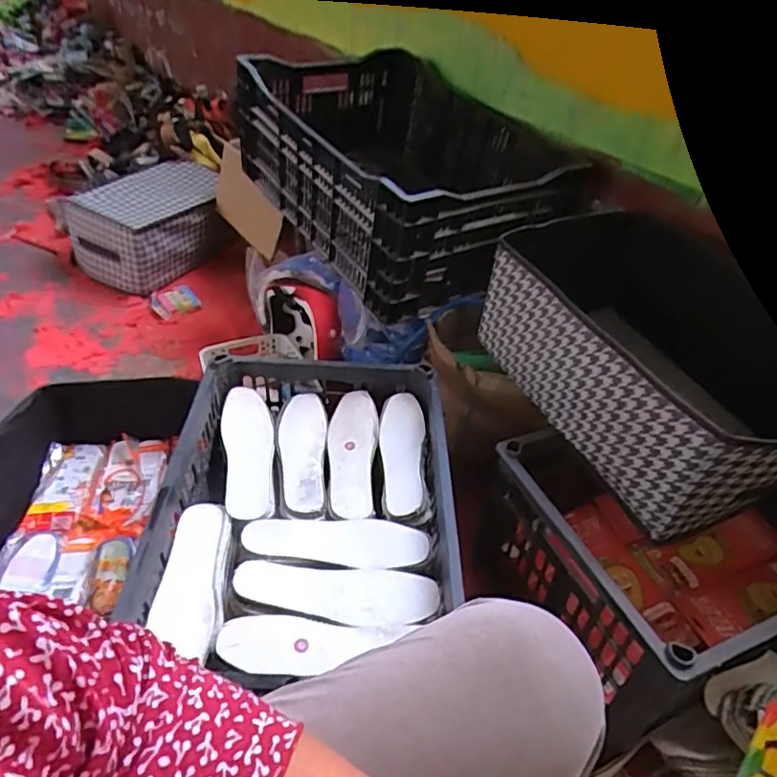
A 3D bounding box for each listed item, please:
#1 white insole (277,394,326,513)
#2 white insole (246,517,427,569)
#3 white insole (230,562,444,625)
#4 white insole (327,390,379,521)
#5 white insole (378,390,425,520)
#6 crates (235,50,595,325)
[{"bbox_3d":[-0.123,0.084,0.825,0.066,0.008,0.215,-1,39,-5],"label":"white insole"},{"bbox_3d":[-0.065,0.185,0.719,0.220,0.005,0.073,2,39,0],"label":"white insole"},{"bbox_3d":[-0.058,0.230,0.662,0.224,0.010,0.068,3,39,1],"label":"white insole"},{"bbox_3d":[-0.051,0.088,0.829,0.071,0.022,0.228,1,39,-2],"label":"white insole"},{"bbox_3d":[0.020,0.088,0.828,0.062,0.031,0.208,1,39,-2],"label":"white insole"},{"bbox_3d":[0.020,-0.417,1.125,0.426,0.282,0.569,-22,45,-28],"label":"crates"}]

